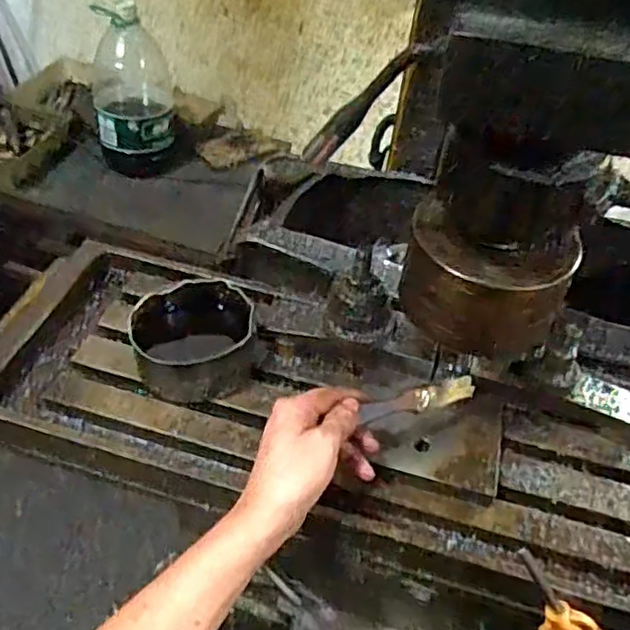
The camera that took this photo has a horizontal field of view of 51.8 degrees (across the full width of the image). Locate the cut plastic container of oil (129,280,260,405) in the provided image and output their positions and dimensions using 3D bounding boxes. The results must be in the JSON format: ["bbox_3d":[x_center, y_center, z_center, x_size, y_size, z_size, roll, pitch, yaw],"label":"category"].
[{"bbox_3d":[-0.107,0.025,0.594,0.107,0.057,0.093,-14,49,-20],"label":"cut plastic container of oil"}]

